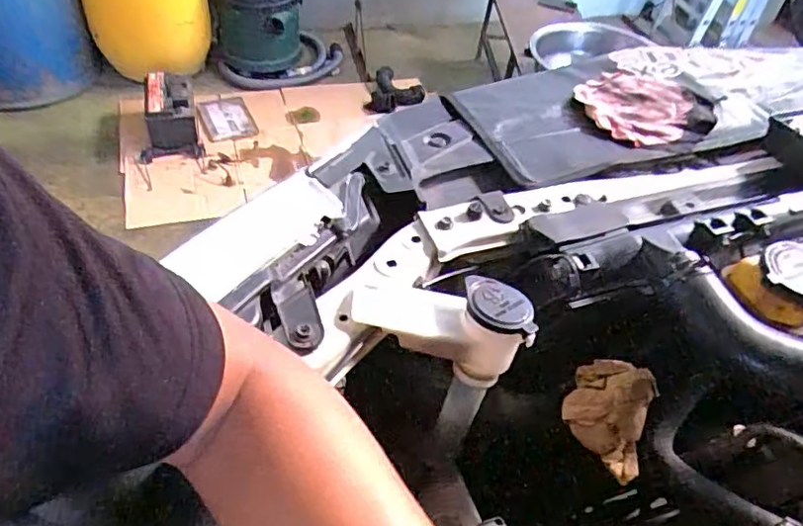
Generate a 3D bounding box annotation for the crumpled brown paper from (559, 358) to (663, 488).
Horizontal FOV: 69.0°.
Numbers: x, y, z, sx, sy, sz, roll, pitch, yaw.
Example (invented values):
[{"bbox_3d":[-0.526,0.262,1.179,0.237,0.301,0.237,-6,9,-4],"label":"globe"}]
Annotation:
[{"bbox_3d":[0.182,0.135,0.521,0.075,0.022,0.099,17,84,8],"label":"crumpled brown paper"}]

